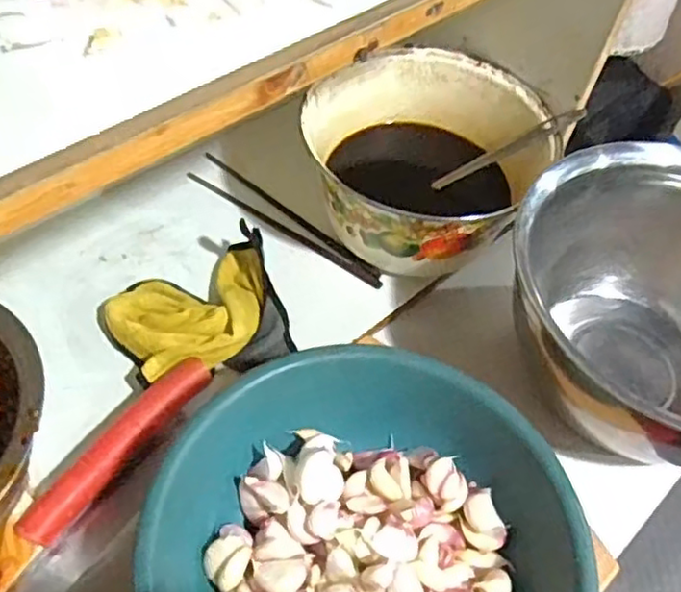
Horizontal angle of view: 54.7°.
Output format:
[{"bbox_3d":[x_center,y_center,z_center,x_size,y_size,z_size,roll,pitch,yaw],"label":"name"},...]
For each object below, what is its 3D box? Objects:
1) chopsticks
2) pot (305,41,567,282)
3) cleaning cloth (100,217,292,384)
[{"bbox_3d":[-0.055,-0.081,0.685,0.244,0.007,0.039,33,57,18],"label":"chopsticks"},{"bbox_3d":[0.088,-0.125,0.654,0.210,0.131,0.220,3,54,-4],"label":"pot"},{"bbox_3d":[-0.128,0.014,0.582,0.148,0.045,0.129,-18,58,-18],"label":"cleaning cloth"}]

